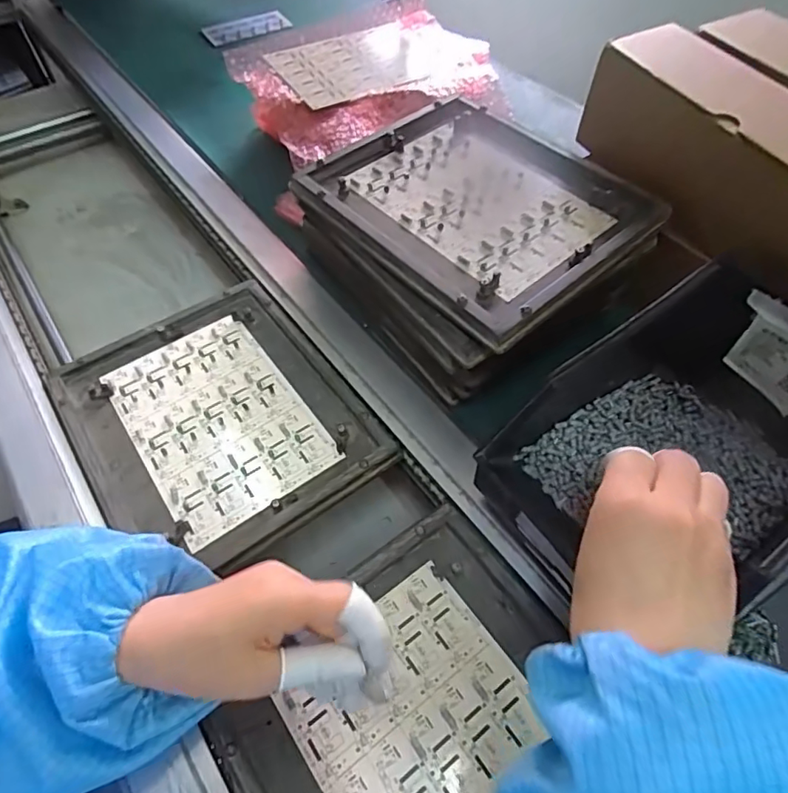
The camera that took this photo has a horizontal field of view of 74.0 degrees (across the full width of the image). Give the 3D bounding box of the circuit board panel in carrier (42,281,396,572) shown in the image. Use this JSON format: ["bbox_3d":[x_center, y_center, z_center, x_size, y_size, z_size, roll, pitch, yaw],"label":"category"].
[{"bbox_3d":[-0.147,0.019,0.430,0.202,0.013,0.241,-33,61,-19],"label":"circuit board panel in carrier"}]

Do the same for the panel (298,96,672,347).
[{"bbox_3d":[0.065,-0.156,0.428,0.191,0.027,0.238,-38,64,-20],"label":"panel"}]

